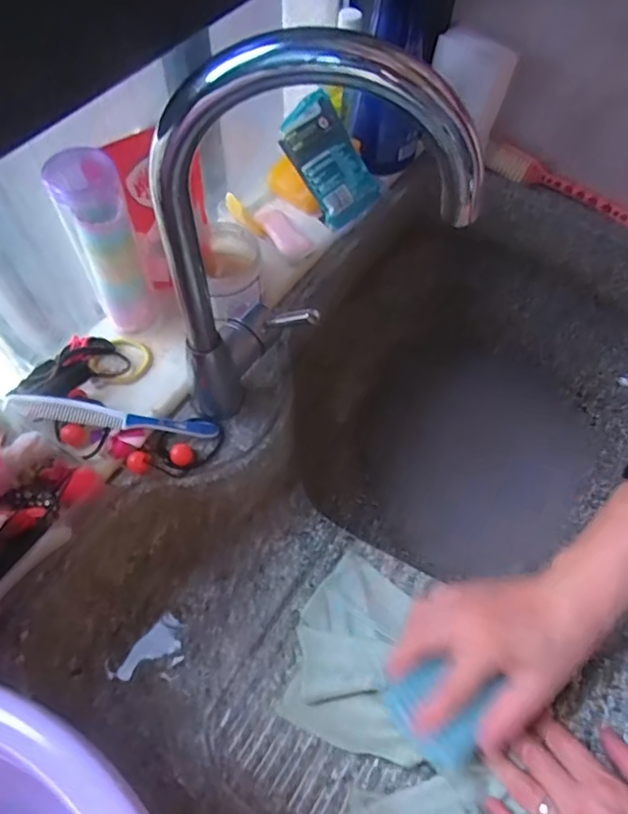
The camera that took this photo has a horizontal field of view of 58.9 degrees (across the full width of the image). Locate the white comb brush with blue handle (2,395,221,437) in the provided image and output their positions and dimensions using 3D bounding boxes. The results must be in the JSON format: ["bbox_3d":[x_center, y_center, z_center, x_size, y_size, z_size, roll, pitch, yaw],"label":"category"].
[{"bbox_3d":[-0.182,0.009,0.510,0.185,0.009,0.019,9,60,-12],"label":"white comb brush with blue handle"}]

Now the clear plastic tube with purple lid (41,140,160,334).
[{"bbox_3d":[-0.188,-0.147,0.508,0.053,0.170,0.055,-12,62,-9],"label":"clear plastic tube with purple lid"}]

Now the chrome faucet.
[{"bbox_3d":[-0.008,-0.109,0.409,0.195,0.327,0.076,0,60,-3],"label":"chrome faucet"}]

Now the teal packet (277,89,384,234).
[{"bbox_3d":[0.017,-0.282,0.642,0.075,0.018,0.133,-41,112,-4],"label":"teal packet"}]

